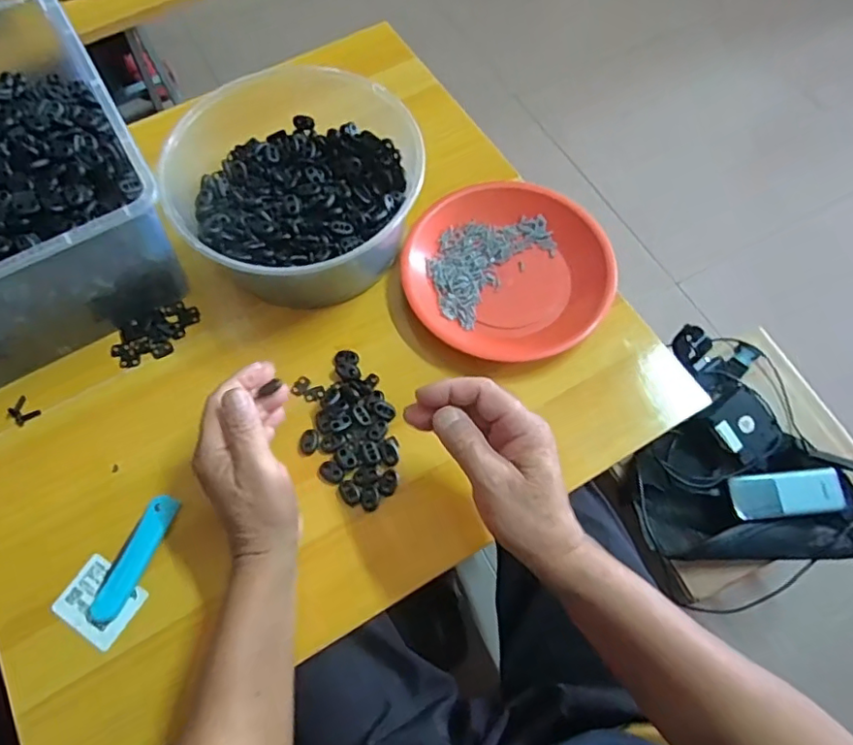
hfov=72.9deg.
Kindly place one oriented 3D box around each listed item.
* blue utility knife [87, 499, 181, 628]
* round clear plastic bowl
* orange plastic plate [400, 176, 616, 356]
[{"bbox_3d":[-0.231,0.145,0.456,0.025,0.011,0.099,21,68,10],"label":"blue utility knife"},{"bbox_3d":[-0.120,-0.172,0.551,0.209,0.102,0.205,0,66,0],"label":"round clear plastic bowl"},{"bbox_3d":[0.076,-0.100,0.551,0.192,0.032,0.176,0,66,0],"label":"orange plastic plate"}]

